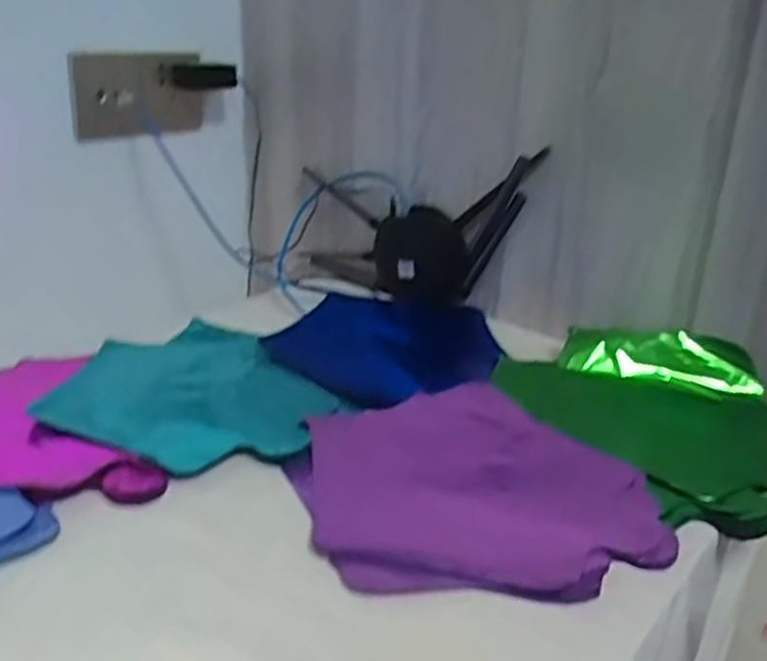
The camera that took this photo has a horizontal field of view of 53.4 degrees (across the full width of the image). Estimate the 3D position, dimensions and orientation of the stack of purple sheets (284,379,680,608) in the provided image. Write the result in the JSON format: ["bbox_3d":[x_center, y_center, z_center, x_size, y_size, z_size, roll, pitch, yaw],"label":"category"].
[{"bbox_3d":[0.062,0.109,0.547,0.230,0.018,0.218,-5,26,-18],"label":"stack of purple sheets"}]

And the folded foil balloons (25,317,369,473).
[{"bbox_3d":[-0.170,0.052,0.646,0.208,0.012,0.260,-18,32,-38],"label":"folded foil balloons"}]

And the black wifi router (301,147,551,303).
[{"bbox_3d":[0.020,-0.132,0.866,0.313,0.185,0.039,22,30,38],"label":"black wifi router"}]

